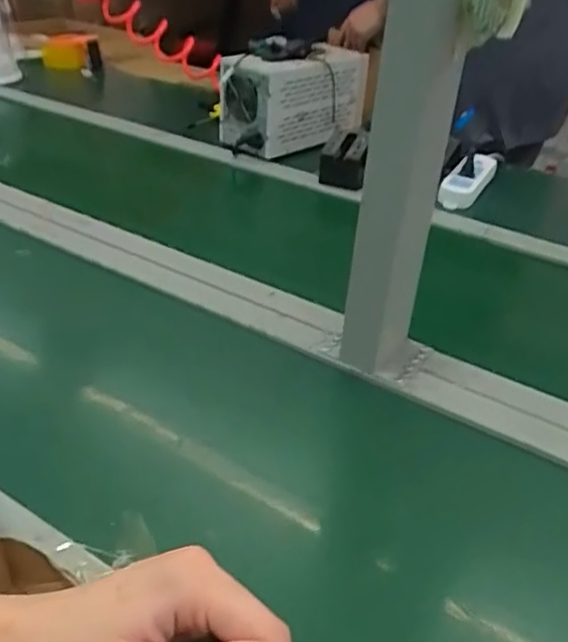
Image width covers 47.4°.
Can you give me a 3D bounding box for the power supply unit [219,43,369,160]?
[{"bbox_3d":[0.015,-0.403,1.159,0.252,0.148,0.140,-26,44,-36],"label":"power supply unit"}]

